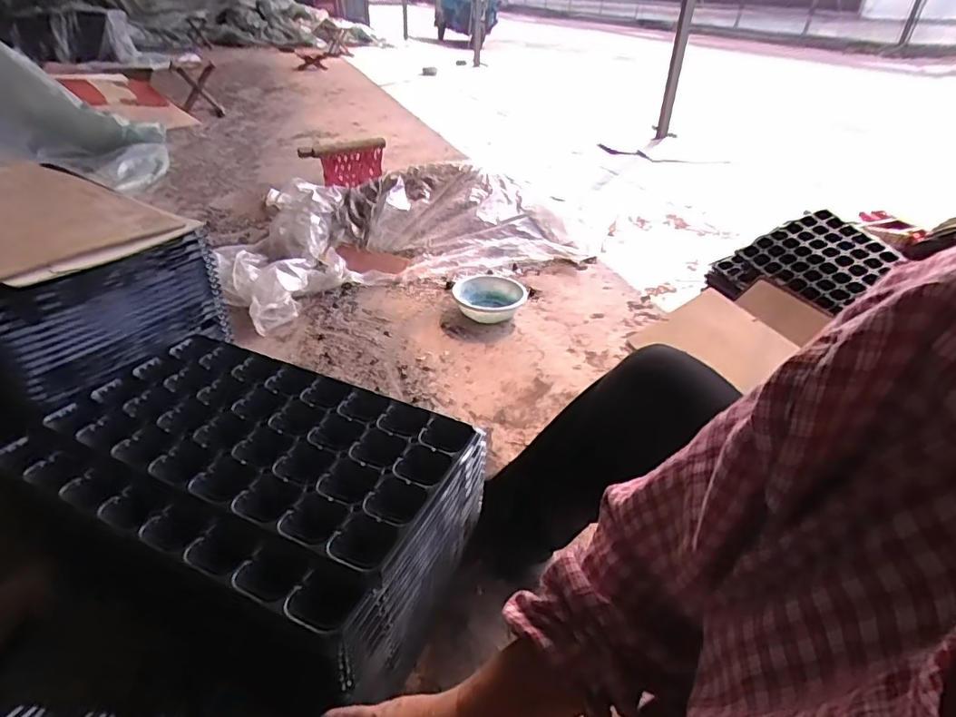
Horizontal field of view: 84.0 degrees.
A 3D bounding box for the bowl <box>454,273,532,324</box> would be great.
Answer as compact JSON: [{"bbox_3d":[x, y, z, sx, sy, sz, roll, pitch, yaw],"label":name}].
[{"bbox_3d":[0.036,-0.165,1.481,0.204,0.062,0.204,3,34,-2],"label":"bowl"}]

